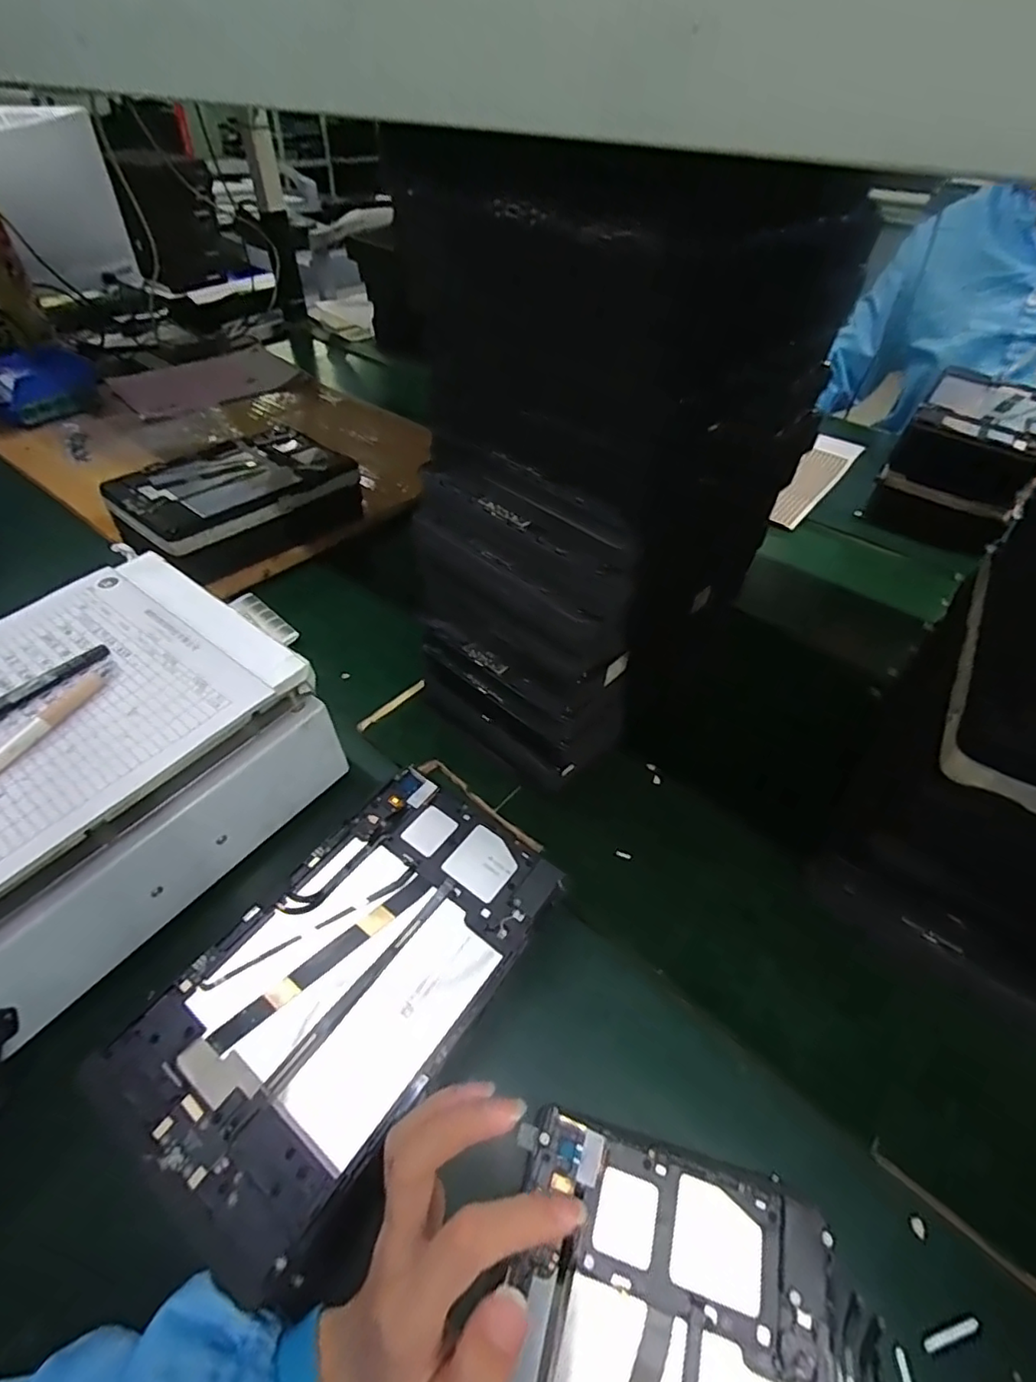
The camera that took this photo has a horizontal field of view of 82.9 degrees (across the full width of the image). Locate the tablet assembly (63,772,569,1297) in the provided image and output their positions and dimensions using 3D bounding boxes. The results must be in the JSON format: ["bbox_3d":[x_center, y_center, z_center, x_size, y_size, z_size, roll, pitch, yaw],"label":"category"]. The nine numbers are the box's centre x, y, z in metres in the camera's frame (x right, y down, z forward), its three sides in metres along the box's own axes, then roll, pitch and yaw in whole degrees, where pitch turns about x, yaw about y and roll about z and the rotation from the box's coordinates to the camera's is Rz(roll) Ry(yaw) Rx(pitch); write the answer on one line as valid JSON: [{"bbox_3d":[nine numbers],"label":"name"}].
[{"bbox_3d":[-0.100,0.165,0.350,0.152,0.008,0.245,28,54,23],"label":"tablet assembly"}]

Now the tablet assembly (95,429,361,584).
[{"bbox_3d":[-0.335,-0.228,0.711,0.171,0.075,0.246,35,55,27],"label":"tablet assembly"}]

